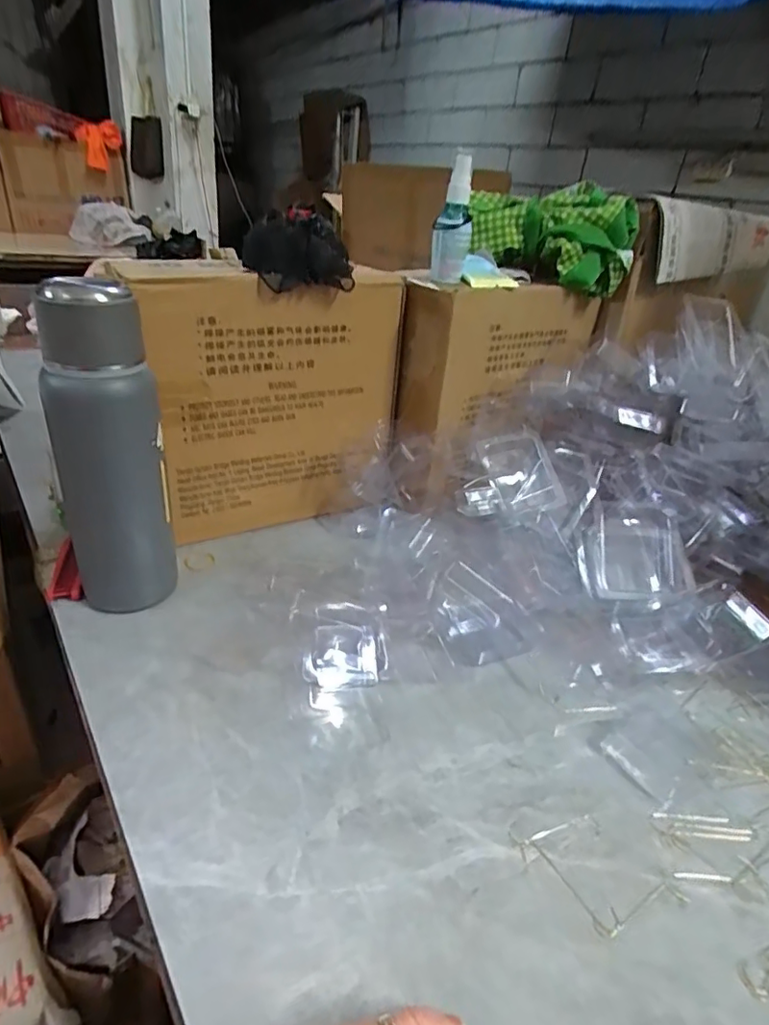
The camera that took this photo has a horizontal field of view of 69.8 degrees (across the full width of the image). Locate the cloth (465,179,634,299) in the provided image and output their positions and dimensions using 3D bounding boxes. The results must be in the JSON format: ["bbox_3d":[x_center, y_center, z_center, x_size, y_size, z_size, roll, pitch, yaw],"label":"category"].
[{"bbox_3d":[0.199,-0.337,0.672,0.199,0.098,0.089,14,31,12],"label":"cloth"}]

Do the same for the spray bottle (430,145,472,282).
[{"bbox_3d":[0.071,-0.300,0.569,0.038,0.115,0.030,9,30,4],"label":"spray bottle"}]

